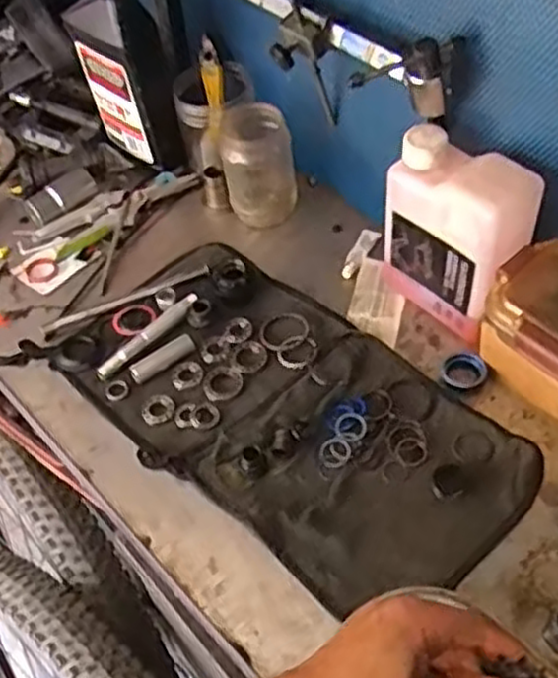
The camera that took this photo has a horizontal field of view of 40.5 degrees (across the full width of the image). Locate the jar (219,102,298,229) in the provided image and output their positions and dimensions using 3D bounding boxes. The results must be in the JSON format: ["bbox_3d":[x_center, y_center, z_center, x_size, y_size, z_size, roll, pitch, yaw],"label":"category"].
[{"bbox_3d":[-0.022,-0.187,0.822,0.073,0.116,0.073,-2,50,3],"label":"jar"}]

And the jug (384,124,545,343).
[{"bbox_3d":[0.157,-0.085,0.683,0.066,0.177,0.133,-36,56,-23],"label":"jug"}]

